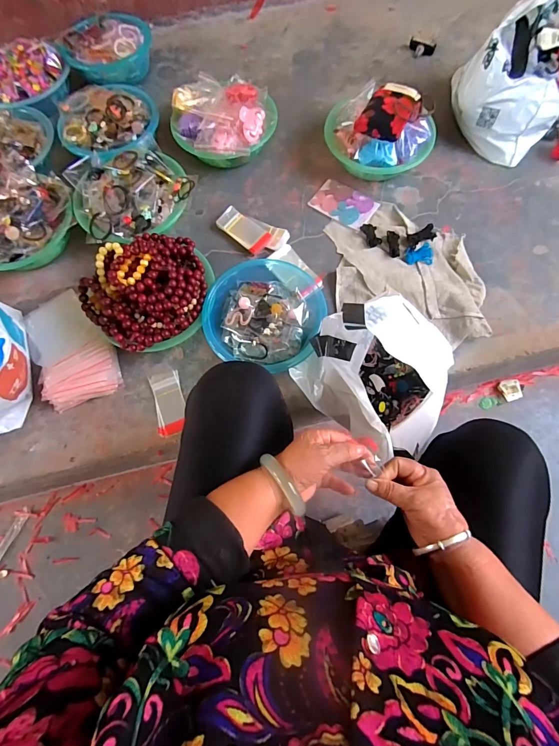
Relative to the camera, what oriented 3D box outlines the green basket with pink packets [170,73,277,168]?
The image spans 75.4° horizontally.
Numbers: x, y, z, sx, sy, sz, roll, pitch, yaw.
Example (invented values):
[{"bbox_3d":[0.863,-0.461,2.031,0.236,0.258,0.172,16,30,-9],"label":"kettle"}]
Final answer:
[{"bbox_3d":[-0.128,-0.582,0.843,0.236,0.105,0.239,-12,71,-2],"label":"green basket with pink packets"}]

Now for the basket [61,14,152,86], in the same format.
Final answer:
[{"bbox_3d":[-0.439,-0.832,0.948,0.218,0.076,0.197,-12,71,-2],"label":"basket"}]

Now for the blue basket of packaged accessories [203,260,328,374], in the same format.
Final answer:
[{"bbox_3d":[-0.023,-0.126,0.702,0.215,0.073,0.235,-1,71,2],"label":"blue basket of packaged accessories"}]

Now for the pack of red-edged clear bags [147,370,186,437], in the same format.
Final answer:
[{"bbox_3d":[-0.210,0.057,0.689,0.057,0.008,0.118,-16,71,-3],"label":"pack of red-edged clear bags"}]

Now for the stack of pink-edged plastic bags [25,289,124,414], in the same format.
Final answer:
[{"bbox_3d":[-0.404,-0.047,0.703,0.149,0.066,0.229,-29,73,-7],"label":"stack of pink-edged plastic bags"}]

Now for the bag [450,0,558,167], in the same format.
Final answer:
[{"bbox_3d":[0.556,-0.692,0.818,0.324,0.200,0.253,-44,75,-12],"label":"bag"}]

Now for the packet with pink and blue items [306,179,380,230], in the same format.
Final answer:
[{"bbox_3d":[0.146,-0.383,0.819,0.141,0.007,0.090,35,76,13],"label":"packet with pink and blue items"}]

